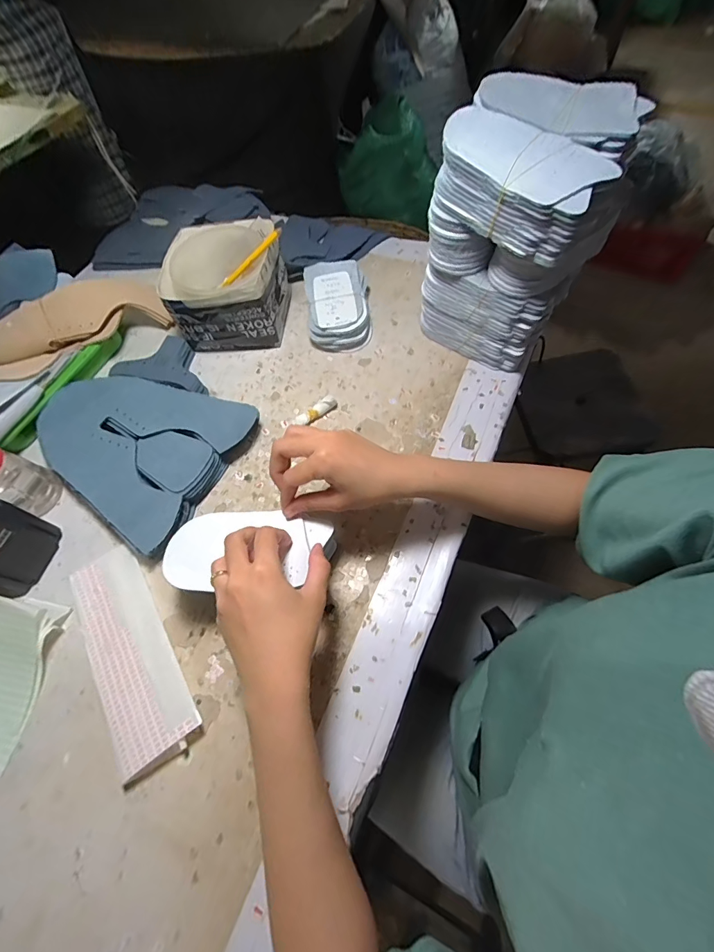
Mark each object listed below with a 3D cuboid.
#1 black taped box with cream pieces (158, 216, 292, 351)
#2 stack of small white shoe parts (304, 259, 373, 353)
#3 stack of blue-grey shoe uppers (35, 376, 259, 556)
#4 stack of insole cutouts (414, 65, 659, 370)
[{"bbox_3d":[-0.170,-0.249,0.550,0.138,0.102,0.135,0,63,3],"label":"black taped box with cream pieces"},{"bbox_3d":[-0.026,-0.239,0.567,0.087,0.038,0.141,-3,63,2],"label":"stack of small white shoe parts"},{"bbox_3d":[-0.270,-0.037,0.489,0.243,0.029,0.189,22,66,14],"label":"stack of blue-grey shoe uppers"},{"bbox_3d":[0.167,-0.245,0.447,0.152,0.233,0.155,38,72,21],"label":"stack of insole cutouts"}]

